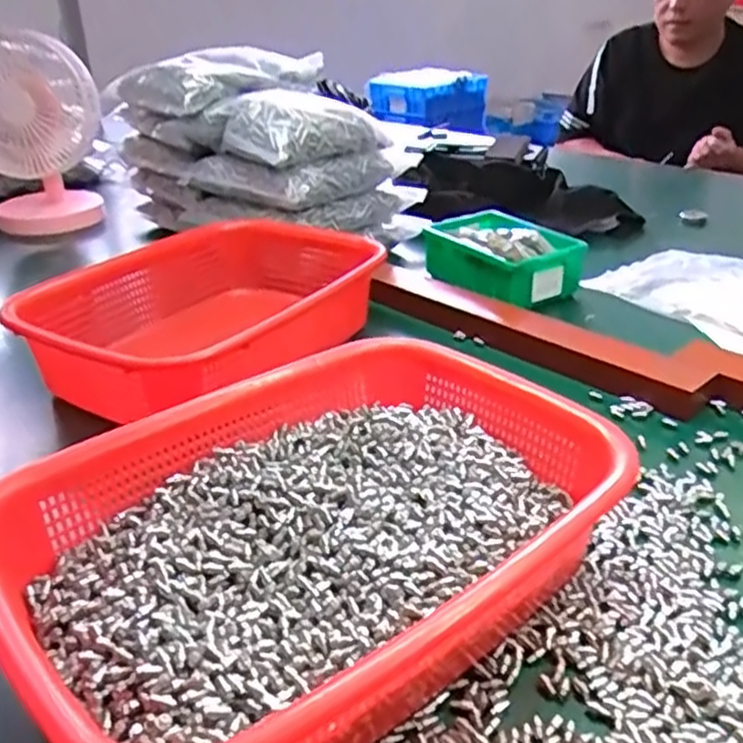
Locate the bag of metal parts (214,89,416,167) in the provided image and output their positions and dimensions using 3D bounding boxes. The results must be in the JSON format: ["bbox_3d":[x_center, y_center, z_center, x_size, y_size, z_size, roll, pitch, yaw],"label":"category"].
[{"bbox_3d":[-0.070,-0.268,0.788,0.169,0.055,0.135,-24,34,-33],"label":"bag of metal parts"}]

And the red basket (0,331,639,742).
[{"bbox_3d":[-0.022,0.080,0.362,0.289,0.075,0.208,-24,35,-34],"label":"red basket"}]

